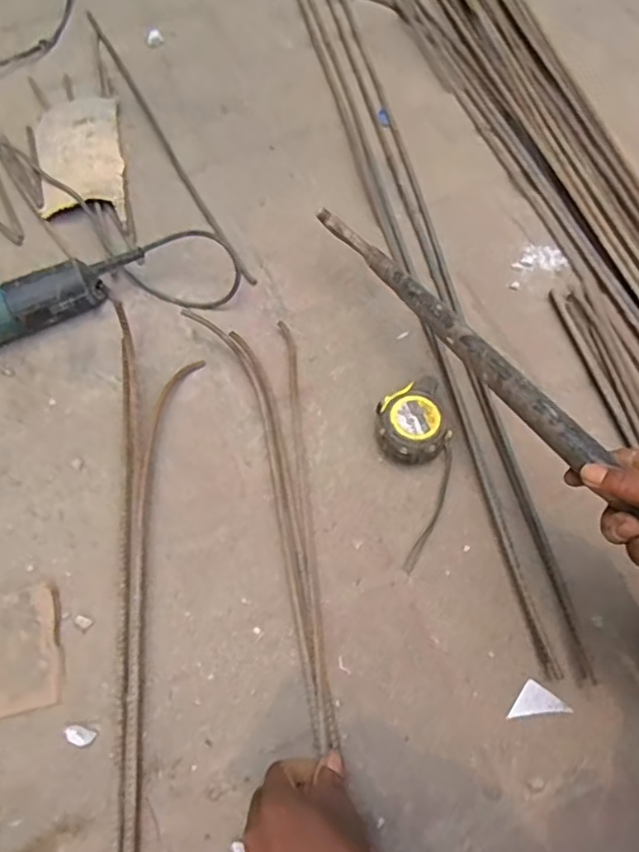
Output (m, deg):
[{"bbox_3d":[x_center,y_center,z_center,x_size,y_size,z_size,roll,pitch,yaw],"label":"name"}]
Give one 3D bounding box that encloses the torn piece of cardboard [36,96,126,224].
[{"bbox_3d":[-0.355,-0.404,0.891,0.120,0.027,0.279,-13,62,-4],"label":"torn piece of cardboard"}]

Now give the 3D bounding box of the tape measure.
[{"bbox_3d":[0.096,0.003,0.632,0.067,0.043,0.077,-34,65,-14],"label":"tape measure"}]

